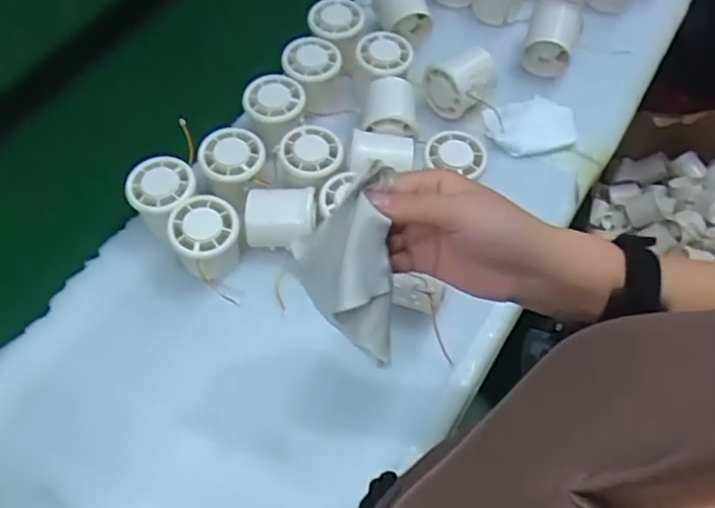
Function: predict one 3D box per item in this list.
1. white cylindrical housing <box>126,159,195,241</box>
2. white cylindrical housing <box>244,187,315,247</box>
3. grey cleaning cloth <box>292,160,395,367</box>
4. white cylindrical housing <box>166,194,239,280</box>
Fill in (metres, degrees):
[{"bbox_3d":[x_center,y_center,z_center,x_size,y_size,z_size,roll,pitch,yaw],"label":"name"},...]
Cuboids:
[{"bbox_3d":[-0.168,-0.046,0.530,0.052,0.056,0.053,1,61,-2],"label":"white cylindrical housing"},{"bbox_3d":[-0.066,-0.029,0.533,0.059,0.039,0.046,3,61,0],"label":"white cylindrical housing"},{"bbox_3d":[-0.007,0.007,0.342,0.052,0.080,0.078,-2,61,-3],"label":"grey cleaning cloth"},{"bbox_3d":[-0.125,-0.012,0.516,0.055,0.056,0.052,1,61,-2],"label":"white cylindrical housing"}]

